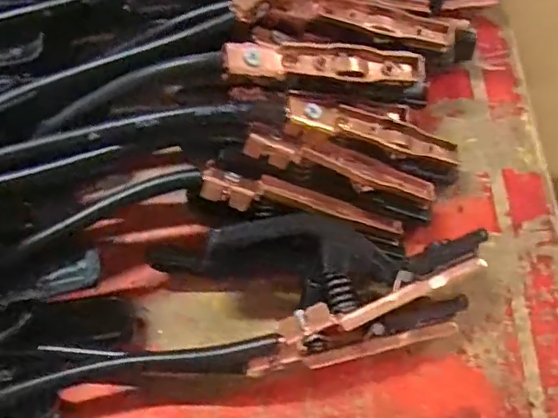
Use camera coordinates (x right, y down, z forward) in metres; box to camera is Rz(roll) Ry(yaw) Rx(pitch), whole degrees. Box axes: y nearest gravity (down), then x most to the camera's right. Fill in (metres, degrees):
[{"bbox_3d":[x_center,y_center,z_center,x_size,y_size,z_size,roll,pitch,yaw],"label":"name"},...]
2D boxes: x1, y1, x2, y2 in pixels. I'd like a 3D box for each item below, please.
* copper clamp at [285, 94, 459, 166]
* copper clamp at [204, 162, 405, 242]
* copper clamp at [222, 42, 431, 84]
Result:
[{"bbox_3d":[0.046,-0.037,0.275,0.093,0.012,0.022,9,66,-23],"label":"copper clamp"},{"bbox_3d":[0.013,-0.003,0.265,0.097,0.013,0.018,13,68,-12],"label":"copper clamp"},{"bbox_3d":[0.022,-0.066,0.262,0.098,0.012,0.017,-3,66,-19],"label":"copper clamp"}]

